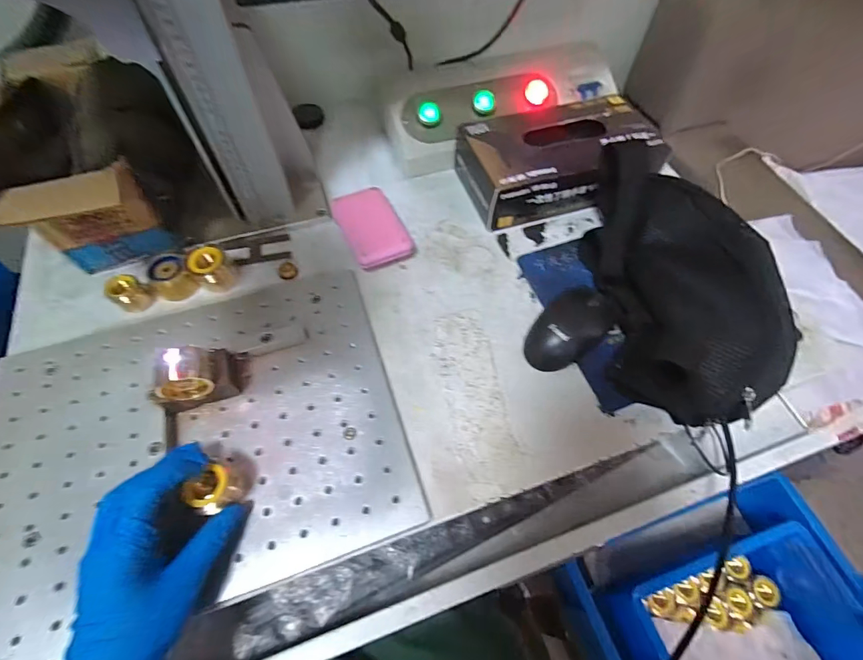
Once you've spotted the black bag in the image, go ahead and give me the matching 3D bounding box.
[{"bbox_3d":[0.250,-0.056,0.399,0.157,0.096,0.280,-3,60,-3],"label":"black bag"}]

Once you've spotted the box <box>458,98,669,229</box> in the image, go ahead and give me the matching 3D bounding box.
[{"bbox_3d":[0.157,-0.210,0.500,0.231,0.075,0.126,-13,61,-8],"label":"box"}]

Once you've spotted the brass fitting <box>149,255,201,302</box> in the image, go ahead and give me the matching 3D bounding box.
[{"bbox_3d":[-0.273,-0.055,0.423,0.044,0.028,0.036,38,66,19],"label":"brass fitting"}]

